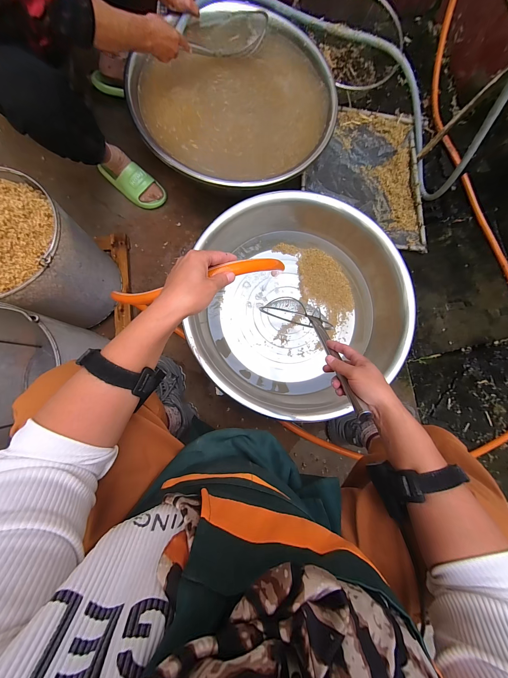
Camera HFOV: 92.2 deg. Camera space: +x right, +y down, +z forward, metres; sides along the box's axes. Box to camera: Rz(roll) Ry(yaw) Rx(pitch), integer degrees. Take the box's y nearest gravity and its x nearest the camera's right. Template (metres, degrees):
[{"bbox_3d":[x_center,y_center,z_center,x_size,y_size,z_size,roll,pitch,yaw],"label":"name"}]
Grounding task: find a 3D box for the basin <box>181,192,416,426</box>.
[{"bbox_3d":[0.120,-0.095,0.753,0.627,0.221,0.602,1,82,-5],"label":"basin"}]

